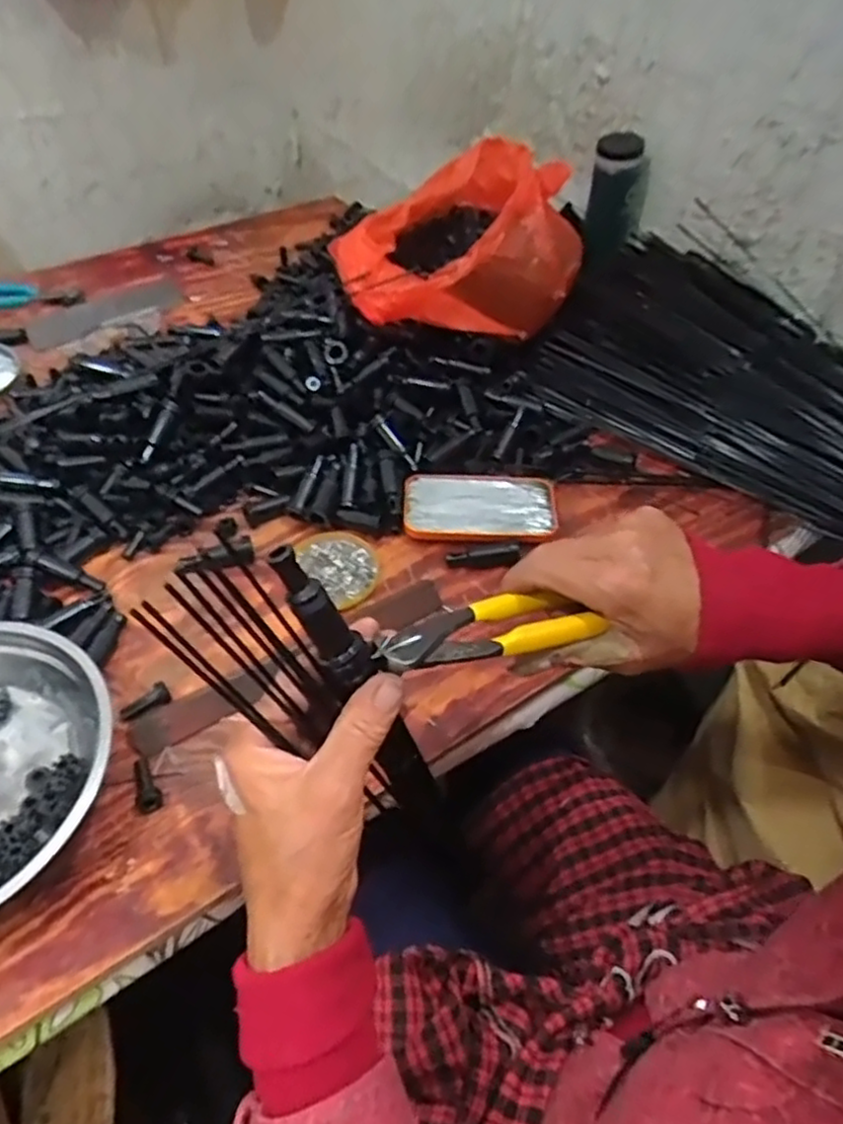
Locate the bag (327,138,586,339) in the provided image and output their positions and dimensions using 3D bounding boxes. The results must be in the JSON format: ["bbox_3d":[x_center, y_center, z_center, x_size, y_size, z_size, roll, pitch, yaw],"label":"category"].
[{"bbox_3d":[0.050,-0.366,0.821,0.219,0.132,0.336,28,54,21],"label":"bag"}]

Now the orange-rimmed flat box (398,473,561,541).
[{"bbox_3d":[0.057,-0.052,0.686,0.145,0.013,0.083,2,49,-1],"label":"orange-rimmed flat box"}]

